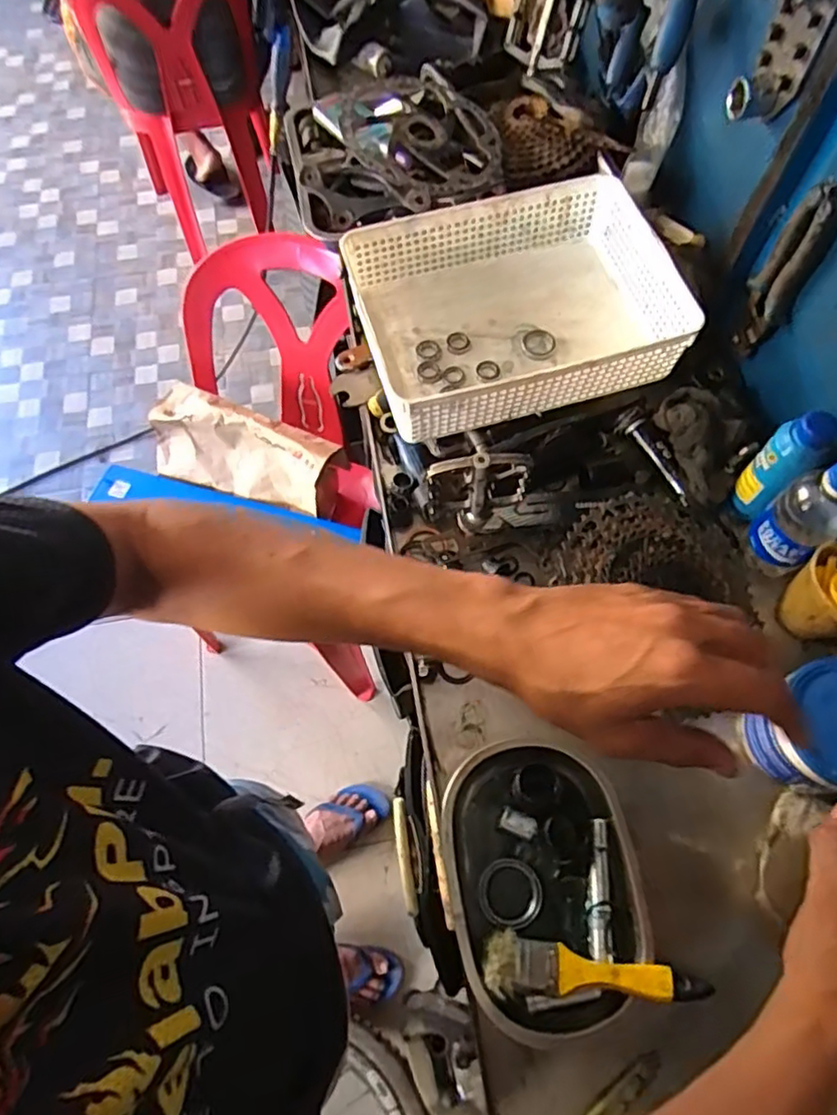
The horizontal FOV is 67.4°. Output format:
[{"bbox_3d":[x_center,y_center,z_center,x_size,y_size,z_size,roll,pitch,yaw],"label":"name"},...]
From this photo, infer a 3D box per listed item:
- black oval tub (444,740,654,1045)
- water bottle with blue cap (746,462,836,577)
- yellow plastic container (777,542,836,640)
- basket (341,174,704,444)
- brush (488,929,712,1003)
[{"bbox_3d":[0.106,0.276,0.543,0.155,0.057,0.211,-5,66,-2],"label":"black oval tub"},{"bbox_3d":[0.358,-0.037,0.579,0.050,0.162,0.060,-33,69,-14],"label":"water bottle with blue cap"},{"bbox_3d":[0.382,0.037,0.582,0.067,0.103,0.066,27,69,12],"label":"yellow plastic container"},{"bbox_3d":[0.105,-0.275,0.700,0.331,0.088,0.244,-14,67,-6],"label":"basket"},{"bbox_3d":[0.135,0.323,0.488,0.166,0.022,0.040,4,66,2],"label":"brush"}]

